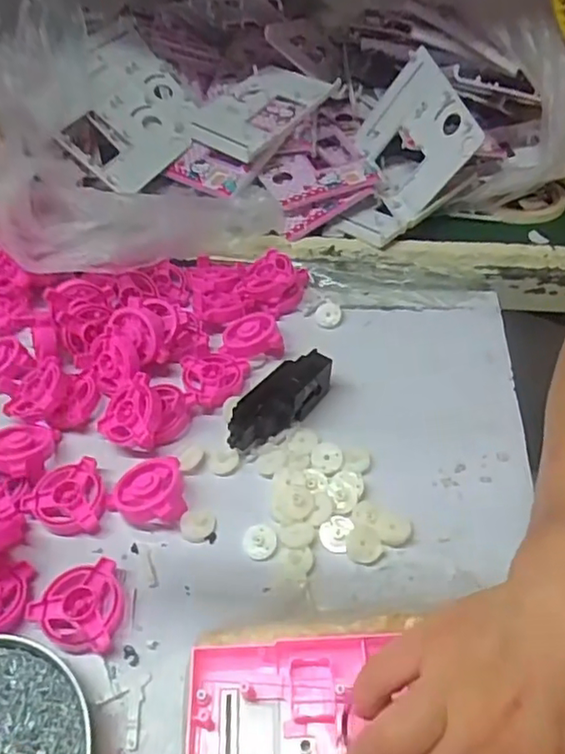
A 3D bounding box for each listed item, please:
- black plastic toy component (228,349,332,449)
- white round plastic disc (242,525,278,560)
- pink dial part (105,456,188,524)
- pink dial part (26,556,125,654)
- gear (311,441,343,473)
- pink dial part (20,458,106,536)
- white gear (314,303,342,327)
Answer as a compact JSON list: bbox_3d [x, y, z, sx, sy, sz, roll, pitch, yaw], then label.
[{"bbox_3d":[-0.005,0.016,0.452,0.041,0.035,0.096,31,56,26],"label":"black plastic toy component"},{"bbox_3d":[-0.015,0.109,0.396,0.022,0.005,0.023,-1,48,1],"label":"white round plastic disc"},{"bbox_3d":[-0.094,0.080,0.411,0.051,0.023,0.056,-12,49,-9],"label":"pink dial part"},{"bbox_3d":[-0.123,0.143,0.364,0.054,0.015,0.051,-18,50,-14],"label":"pink dial part"},{"bbox_3d":[0.032,0.058,0.435,0.022,0.004,0.025,-2,48,0],"label":"gear"},{"bbox_3d":[-0.149,0.086,0.412,0.052,0.016,0.051,-1,48,1],"label":"pink dial part"},{"bbox_3d":[0.040,-0.057,0.535,0.022,0.006,0.024,-4,48,-2],"label":"white gear"}]

